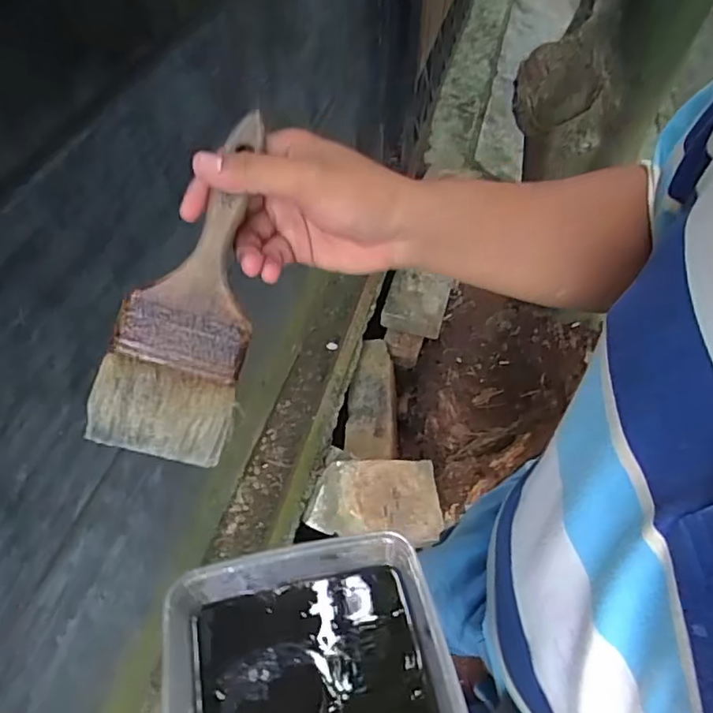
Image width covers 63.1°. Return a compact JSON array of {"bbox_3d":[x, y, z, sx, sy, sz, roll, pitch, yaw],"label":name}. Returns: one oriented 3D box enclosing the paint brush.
[{"bbox_3d":[-0.089,-0.041,0.334,0.073,0.011,0.198,18,81,-13],"label":"paint brush"}]

